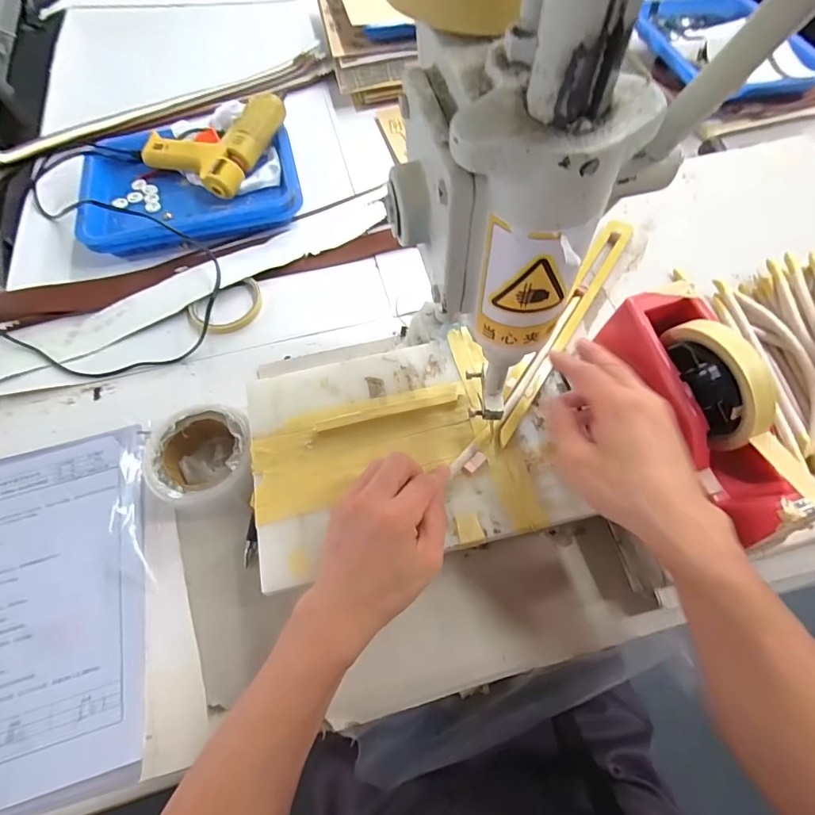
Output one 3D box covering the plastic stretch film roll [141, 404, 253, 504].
[{"bbox_3d":[-0.198,0.048,0.452,0.099,0.051,0.098,-1,63,1],"label":"plastic stretch film roll"}]

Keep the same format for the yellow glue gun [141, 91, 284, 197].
[{"bbox_3d":[-0.270,-0.386,0.658,0.155,0.057,0.163,26,67,14],"label":"yellow glue gun"}]

